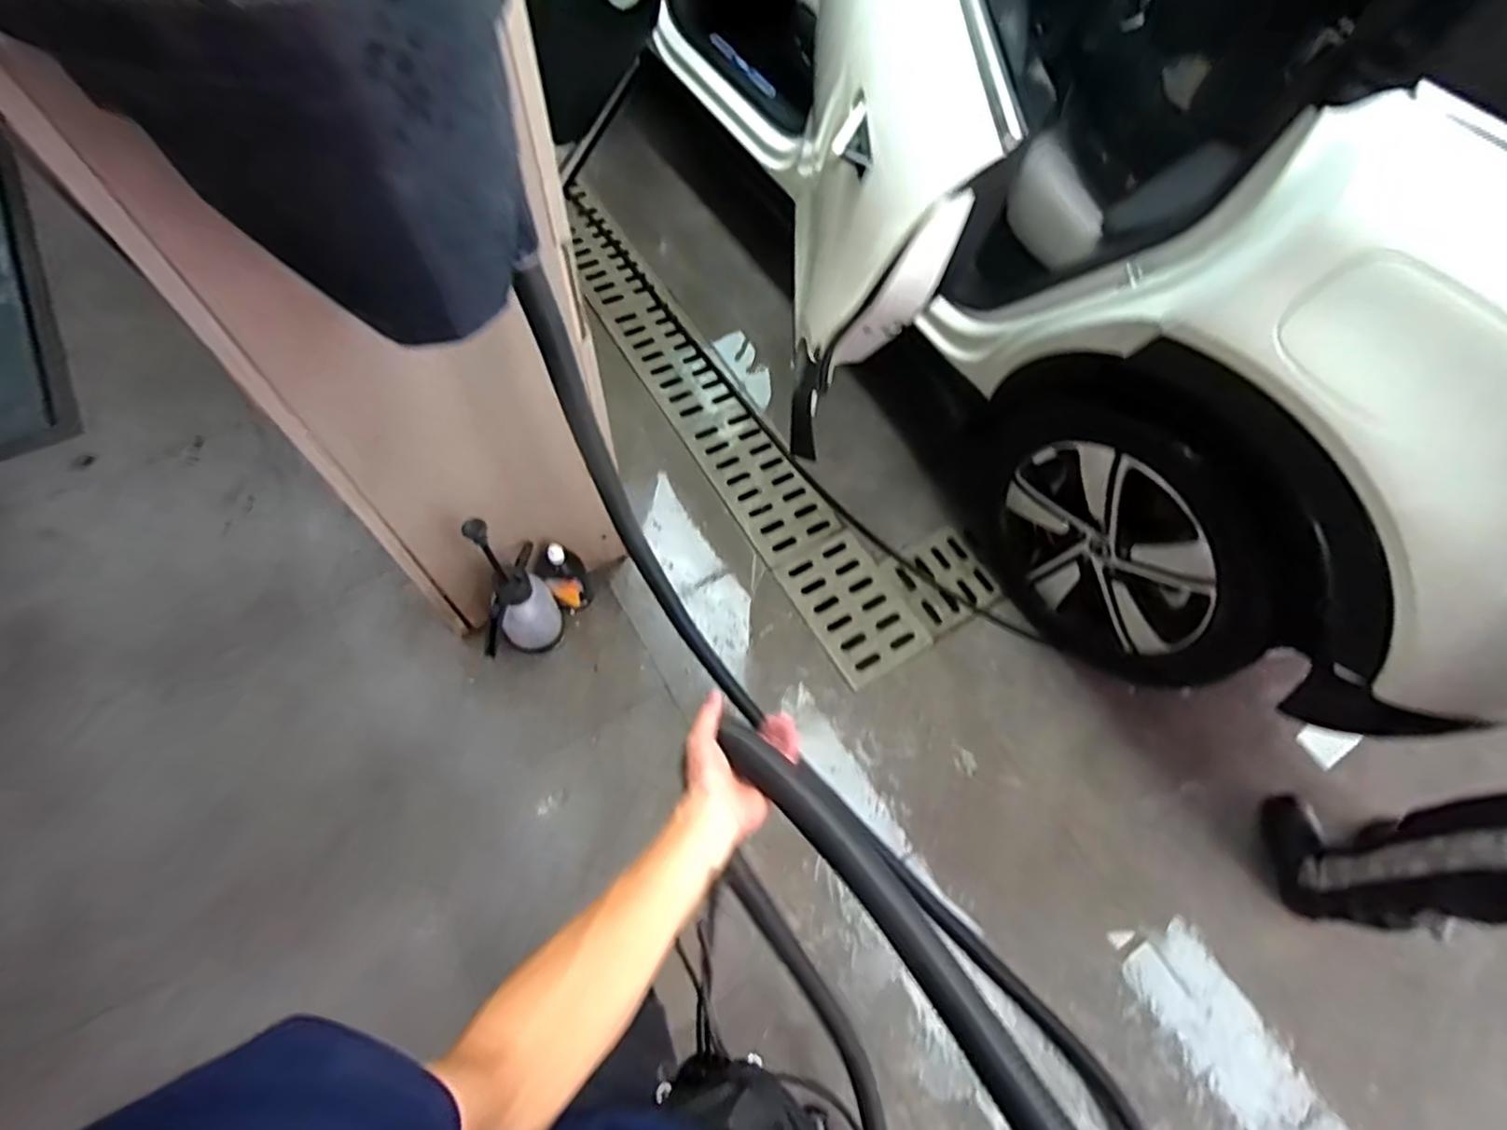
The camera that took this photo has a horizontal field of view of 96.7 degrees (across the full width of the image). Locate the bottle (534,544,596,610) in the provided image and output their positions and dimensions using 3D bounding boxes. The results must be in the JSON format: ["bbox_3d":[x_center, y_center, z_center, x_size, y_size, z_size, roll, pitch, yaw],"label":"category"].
[{"bbox_3d":[-0.419,0.033,1.504,0.093,0.252,0.062,-23,67,-14],"label":"bottle"}]

